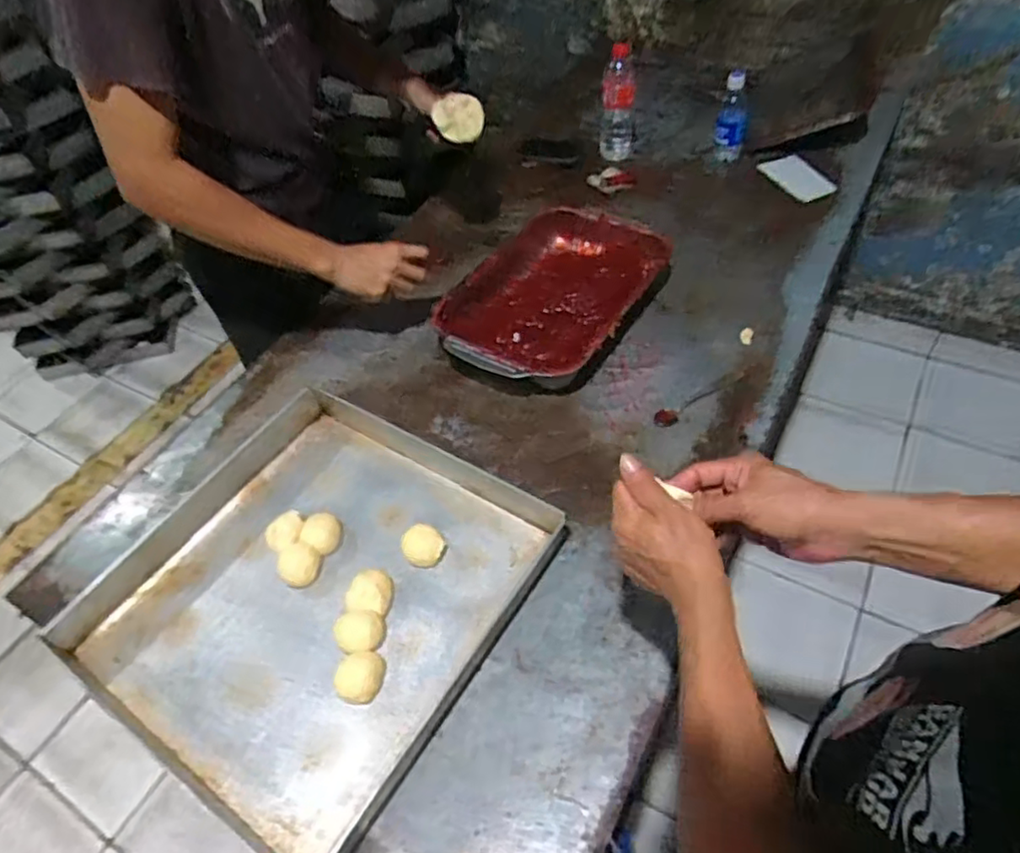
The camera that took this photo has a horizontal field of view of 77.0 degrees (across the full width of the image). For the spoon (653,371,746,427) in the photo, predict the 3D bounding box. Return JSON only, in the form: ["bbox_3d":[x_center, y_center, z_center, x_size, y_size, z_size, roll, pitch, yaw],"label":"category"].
[{"bbox_3d":[0.282,-0.045,0.955,0.163,0.014,0.030,-28,52,-18],"label":"spoon"}]

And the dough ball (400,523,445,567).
[{"bbox_3d":[-0.112,0.148,0.817,0.057,0.034,0.054,-21,51,-9],"label":"dough ball"}]

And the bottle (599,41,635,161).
[{"bbox_3d":[0.233,-0.699,1.386,0.067,0.215,0.070,6,52,13],"label":"bottle"}]

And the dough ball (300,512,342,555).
[{"bbox_3d":[-0.246,0.143,0.846,0.049,0.030,0.054,-34,54,-19],"label":"dough ball"}]

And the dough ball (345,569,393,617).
[{"bbox_3d":[-0.169,0.205,0.785,0.052,0.032,0.050,-4,51,5],"label":"dough ball"}]

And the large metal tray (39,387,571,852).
[{"bbox_3d":[-0.252,0.187,0.805,0.491,0.053,0.475,24,56,24],"label":"large metal tray"}]

